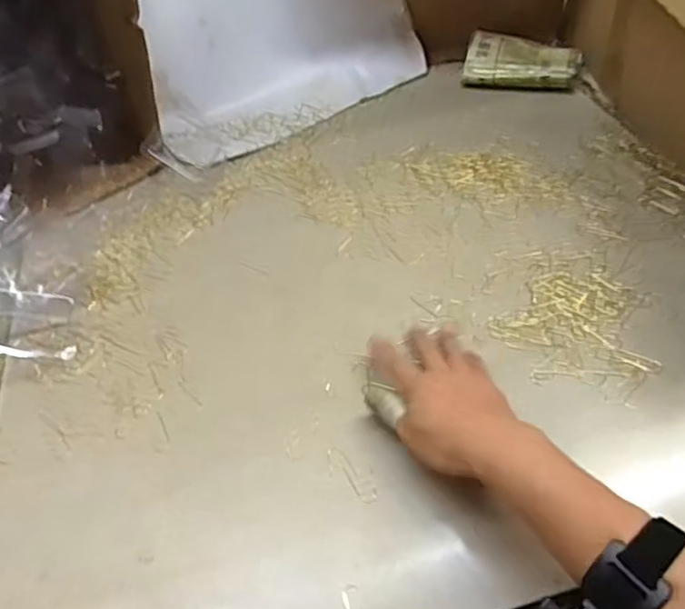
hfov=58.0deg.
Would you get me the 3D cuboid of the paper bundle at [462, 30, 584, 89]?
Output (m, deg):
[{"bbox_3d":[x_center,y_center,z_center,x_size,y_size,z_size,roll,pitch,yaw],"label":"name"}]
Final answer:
[{"bbox_3d":[0.244,-0.328,0.841,0.145,0.041,0.088,12,49,18],"label":"paper bundle"}]

